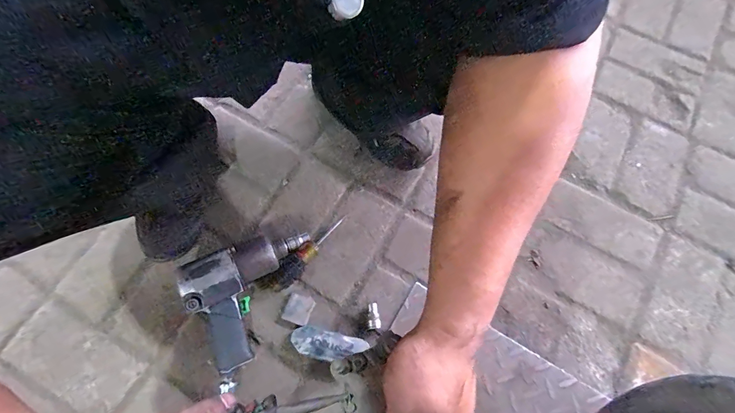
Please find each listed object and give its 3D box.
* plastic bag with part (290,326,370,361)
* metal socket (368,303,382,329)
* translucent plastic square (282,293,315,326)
[{"bbox_3d":[-0.061,0.217,0.550,0.116,0.026,0.041,12,69,2],"label":"plastic bag with part"},{"bbox_3d":[0.009,0.177,0.569,0.018,0.022,0.039,-10,70,-6],"label":"metal socket"},{"bbox_3d":[-0.113,0.167,0.573,0.043,0.011,0.047,21,70,6],"label":"translucent plastic square"}]

